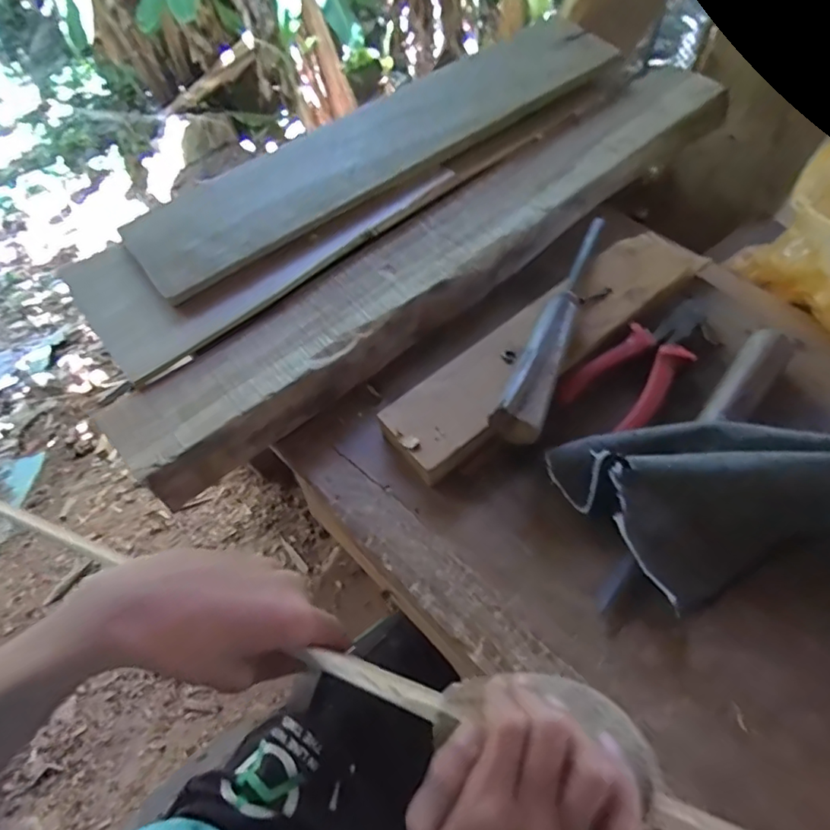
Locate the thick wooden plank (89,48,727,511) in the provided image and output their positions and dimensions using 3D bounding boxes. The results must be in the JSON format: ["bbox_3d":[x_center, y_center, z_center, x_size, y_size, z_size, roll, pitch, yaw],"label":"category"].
[{"bbox_3d":[0.045,-0.153,0.460,0.626,0.039,0.094,-38,64,-17],"label":"thick wooden plank"}]

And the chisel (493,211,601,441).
[{"bbox_3d":[0.110,-0.072,0.393,0.030,0.033,0.221,22,64,16],"label":"chisel"}]

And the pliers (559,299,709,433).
[{"bbox_3d":[0.170,-0.044,0.405,0.057,0.015,0.145,36,68,22],"label":"pliers"}]

